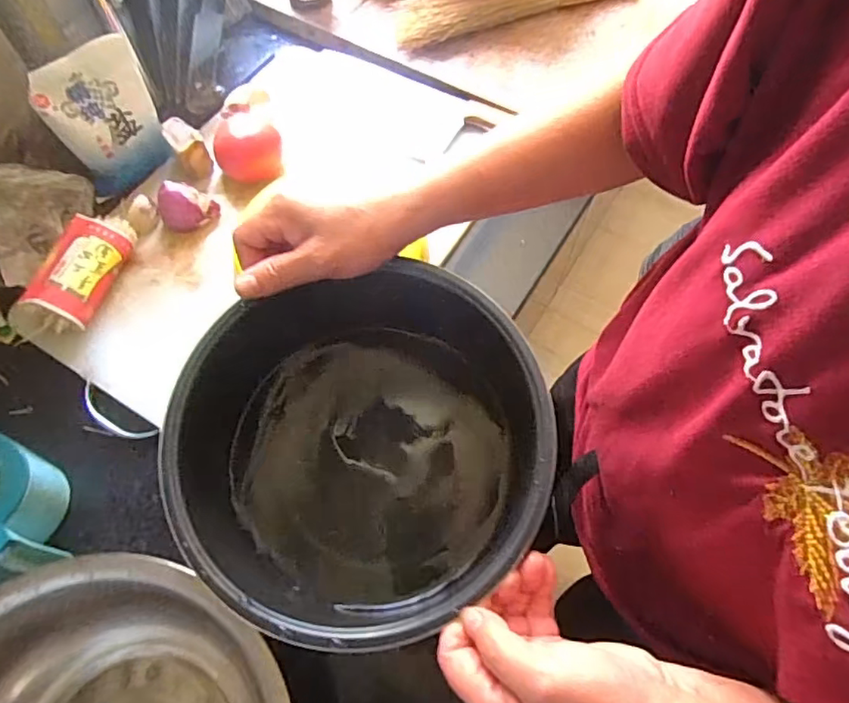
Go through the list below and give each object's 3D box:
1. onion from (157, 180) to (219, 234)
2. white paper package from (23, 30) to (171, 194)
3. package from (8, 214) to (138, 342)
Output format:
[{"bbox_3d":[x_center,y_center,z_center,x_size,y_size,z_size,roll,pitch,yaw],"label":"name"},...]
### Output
[{"bbox_3d":[-0.257,-0.158,0.625,0.061,0.043,0.042,-21,66,-10],"label":"onion"},{"bbox_3d":[-0.340,-0.250,0.627,0.106,0.142,0.027,-38,49,-17],"label":"white paper package"},{"bbox_3d":[-0.351,-0.077,0.587,0.066,0.044,0.148,15,65,7],"label":"package"}]

